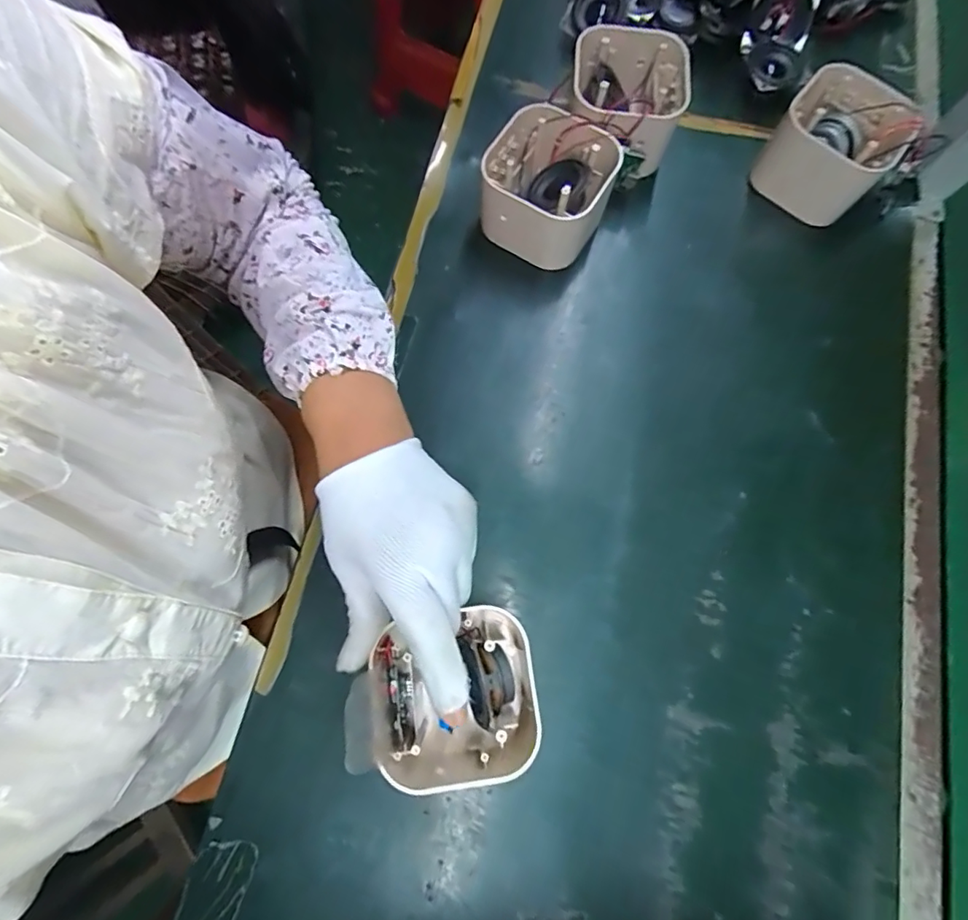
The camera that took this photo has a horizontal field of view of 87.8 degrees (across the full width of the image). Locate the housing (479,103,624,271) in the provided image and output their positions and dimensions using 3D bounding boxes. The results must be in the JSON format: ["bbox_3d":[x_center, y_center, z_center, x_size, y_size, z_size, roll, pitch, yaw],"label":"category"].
[{"bbox_3d":[0.048,-0.210,0.395,0.096,0.063,0.090,32,76,7],"label":"housing"}]

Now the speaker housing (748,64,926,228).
[{"bbox_3d":[0.279,-0.251,0.409,0.088,0.069,0.083,36,77,8],"label":"speaker housing"}]

